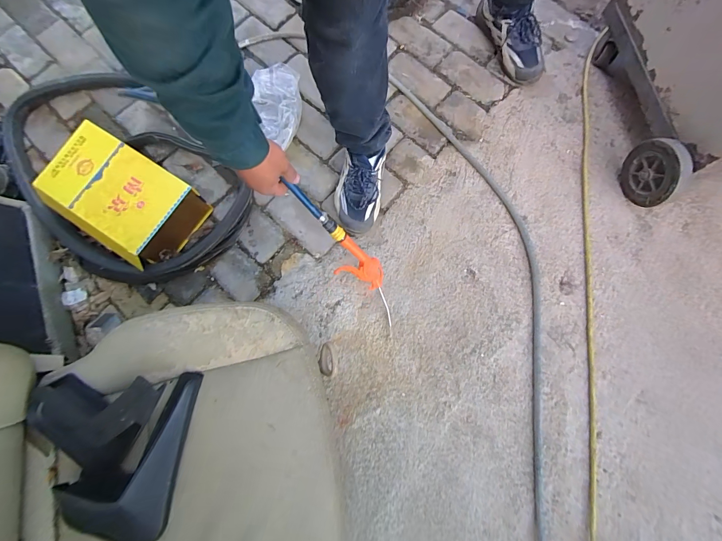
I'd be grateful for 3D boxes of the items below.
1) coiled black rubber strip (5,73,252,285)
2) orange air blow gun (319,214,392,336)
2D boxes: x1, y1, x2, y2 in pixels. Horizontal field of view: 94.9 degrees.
[{"bbox_3d":[-0.626,-0.245,0.823,0.719,0.077,0.392,41,82,9],"label":"coiled black rubber strip"},{"bbox_3d":[0.004,0.005,0.700,0.091,0.021,0.294,-53,122,-23],"label":"orange air blow gun"}]

